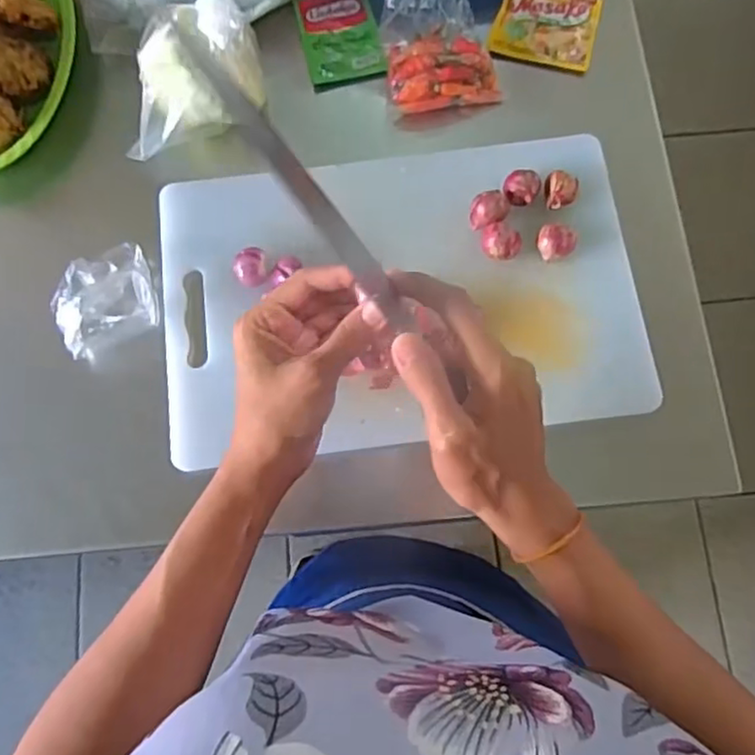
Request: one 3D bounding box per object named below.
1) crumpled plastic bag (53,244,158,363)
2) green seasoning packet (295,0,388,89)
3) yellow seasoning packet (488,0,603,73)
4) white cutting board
[{"bbox_3d":[-0.197,-0.058,0.477,0.079,0.051,0.062,-37,78,-8],"label":"crumpled plastic bag"},{"bbox_3d":[-0.032,-0.293,0.564,0.062,0.010,0.094,-12,76,-2],"label":"green seasoning packet"},{"bbox_3d":[0.145,-0.306,0.563,0.084,0.012,0.081,14,76,4],"label":"yellow seasoning packet"},{"bbox_3d":[0.016,-0.065,0.487,0.346,0.025,0.220,-8,76,1],"label":"white cutting board"}]

